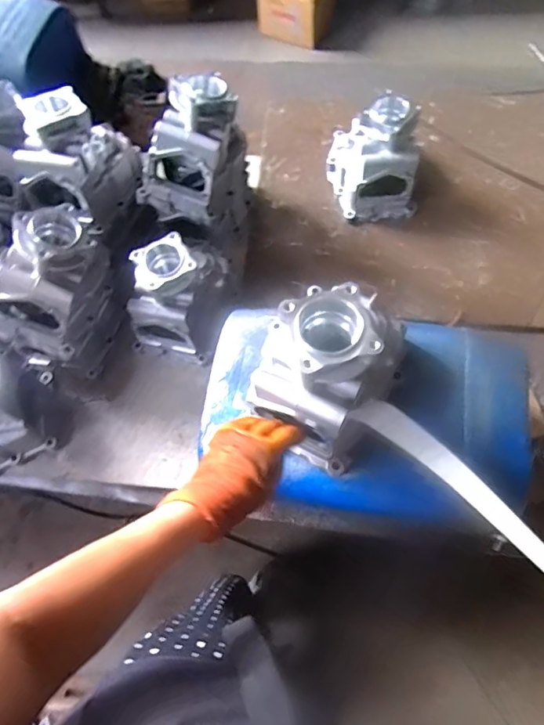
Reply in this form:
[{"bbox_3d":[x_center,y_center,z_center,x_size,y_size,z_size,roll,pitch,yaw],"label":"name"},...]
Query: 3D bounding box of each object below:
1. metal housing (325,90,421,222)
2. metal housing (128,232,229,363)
[{"bbox_3d":[0.210,-0.440,1.022,0.170,0.201,0.201,-1,66,2],"label":"metal housing"},{"bbox_3d":[-0.166,-0.137,0.923,0.133,0.203,0.205,16,68,10],"label":"metal housing"}]

